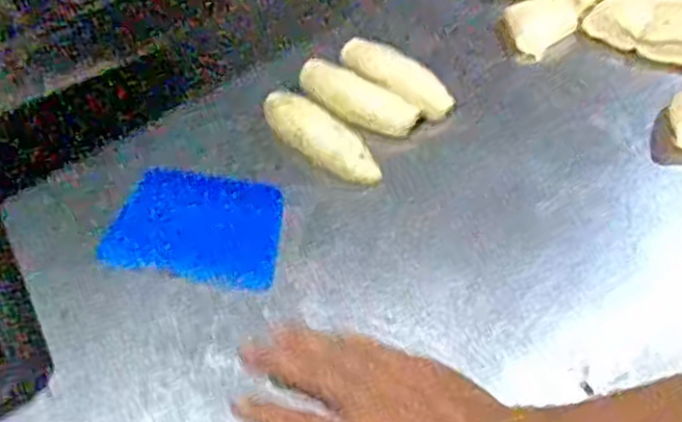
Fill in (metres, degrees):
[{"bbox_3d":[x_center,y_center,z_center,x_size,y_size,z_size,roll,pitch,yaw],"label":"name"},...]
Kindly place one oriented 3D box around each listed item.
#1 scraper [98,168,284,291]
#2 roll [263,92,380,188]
[{"bbox_3d":[-0.105,0.010,0.564,0.126,0.006,0.085,9,58,11],"label":"scraper"},{"bbox_3d":[-0.015,-0.054,0.587,0.037,0.021,0.106,-40,65,-21],"label":"roll"}]

